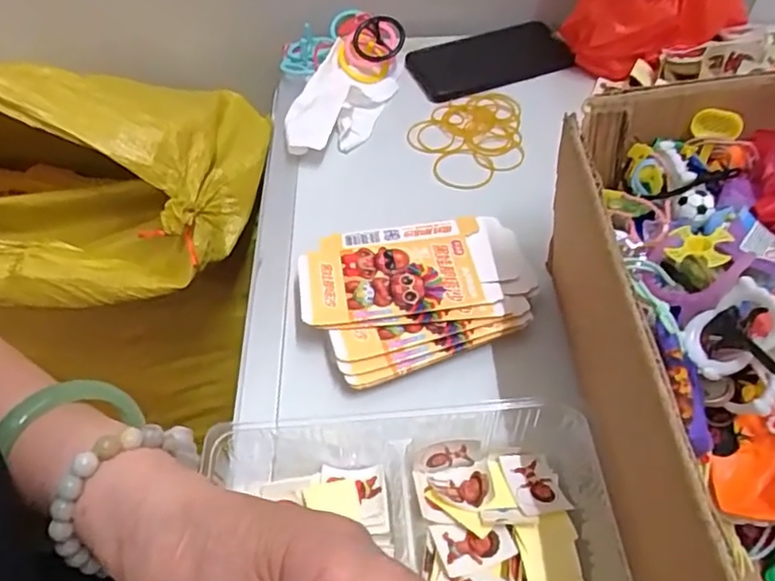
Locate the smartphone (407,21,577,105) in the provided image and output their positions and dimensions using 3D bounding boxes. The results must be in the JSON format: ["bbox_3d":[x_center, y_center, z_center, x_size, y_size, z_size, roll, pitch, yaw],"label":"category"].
[{"bbox_3d":[0.098,-0.235,0.607,0.155,0.010,0.086,-20,55,-13],"label":"smartphone"}]

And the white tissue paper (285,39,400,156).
[{"bbox_3d":[-0.042,-0.171,0.561,0.083,0.034,0.141,8,54,8],"label":"white tissue paper"}]

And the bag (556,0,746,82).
[{"bbox_3d":[0.243,-0.256,0.541,0.156,0.125,0.061,10,54,9],"label":"bag"}]

